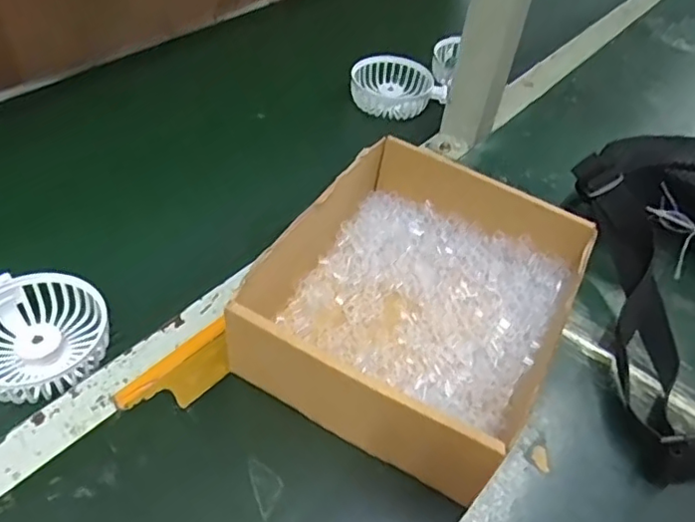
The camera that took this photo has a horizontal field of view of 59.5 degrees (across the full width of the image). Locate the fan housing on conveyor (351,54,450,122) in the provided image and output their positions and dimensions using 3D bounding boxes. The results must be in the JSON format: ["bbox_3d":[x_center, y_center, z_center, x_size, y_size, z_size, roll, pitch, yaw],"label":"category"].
[{"bbox_3d":[0.050,-0.193,0.668,0.093,0.029,0.091,-6,47,-13],"label":"fan housing on conveyor"}]

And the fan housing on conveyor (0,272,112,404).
[{"bbox_3d":[-0.206,0.048,0.403,0.086,0.028,0.095,-18,51,-23],"label":"fan housing on conveyor"}]

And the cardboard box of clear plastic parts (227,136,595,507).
[{"bbox_3d":[0.044,0.025,0.409,0.185,0.078,0.205,25,48,16],"label":"cardboard box of clear plastic parts"}]

